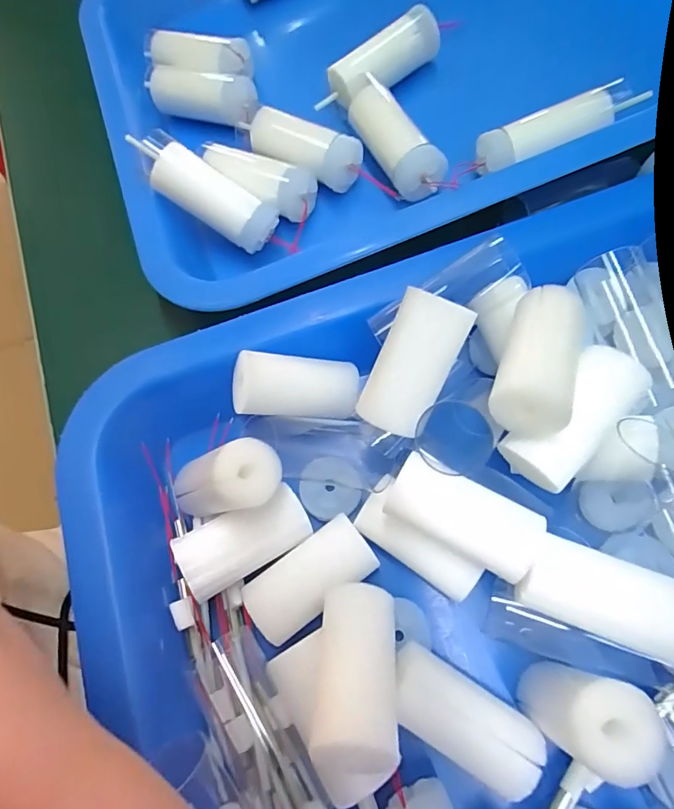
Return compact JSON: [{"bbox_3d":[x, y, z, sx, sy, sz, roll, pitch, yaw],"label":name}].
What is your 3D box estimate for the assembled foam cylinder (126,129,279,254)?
[{"bbox_3d":[-0.052,-0.084,0.188,0.060,0.015,0.016,33,69,-12],"label":"assembled foam cylinder"}]

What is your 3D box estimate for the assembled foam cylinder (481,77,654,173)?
[{"bbox_3d":[0.085,-0.108,0.183,0.063,0.012,0.010,-19,68,9],"label":"assembled foam cylinder"}]

